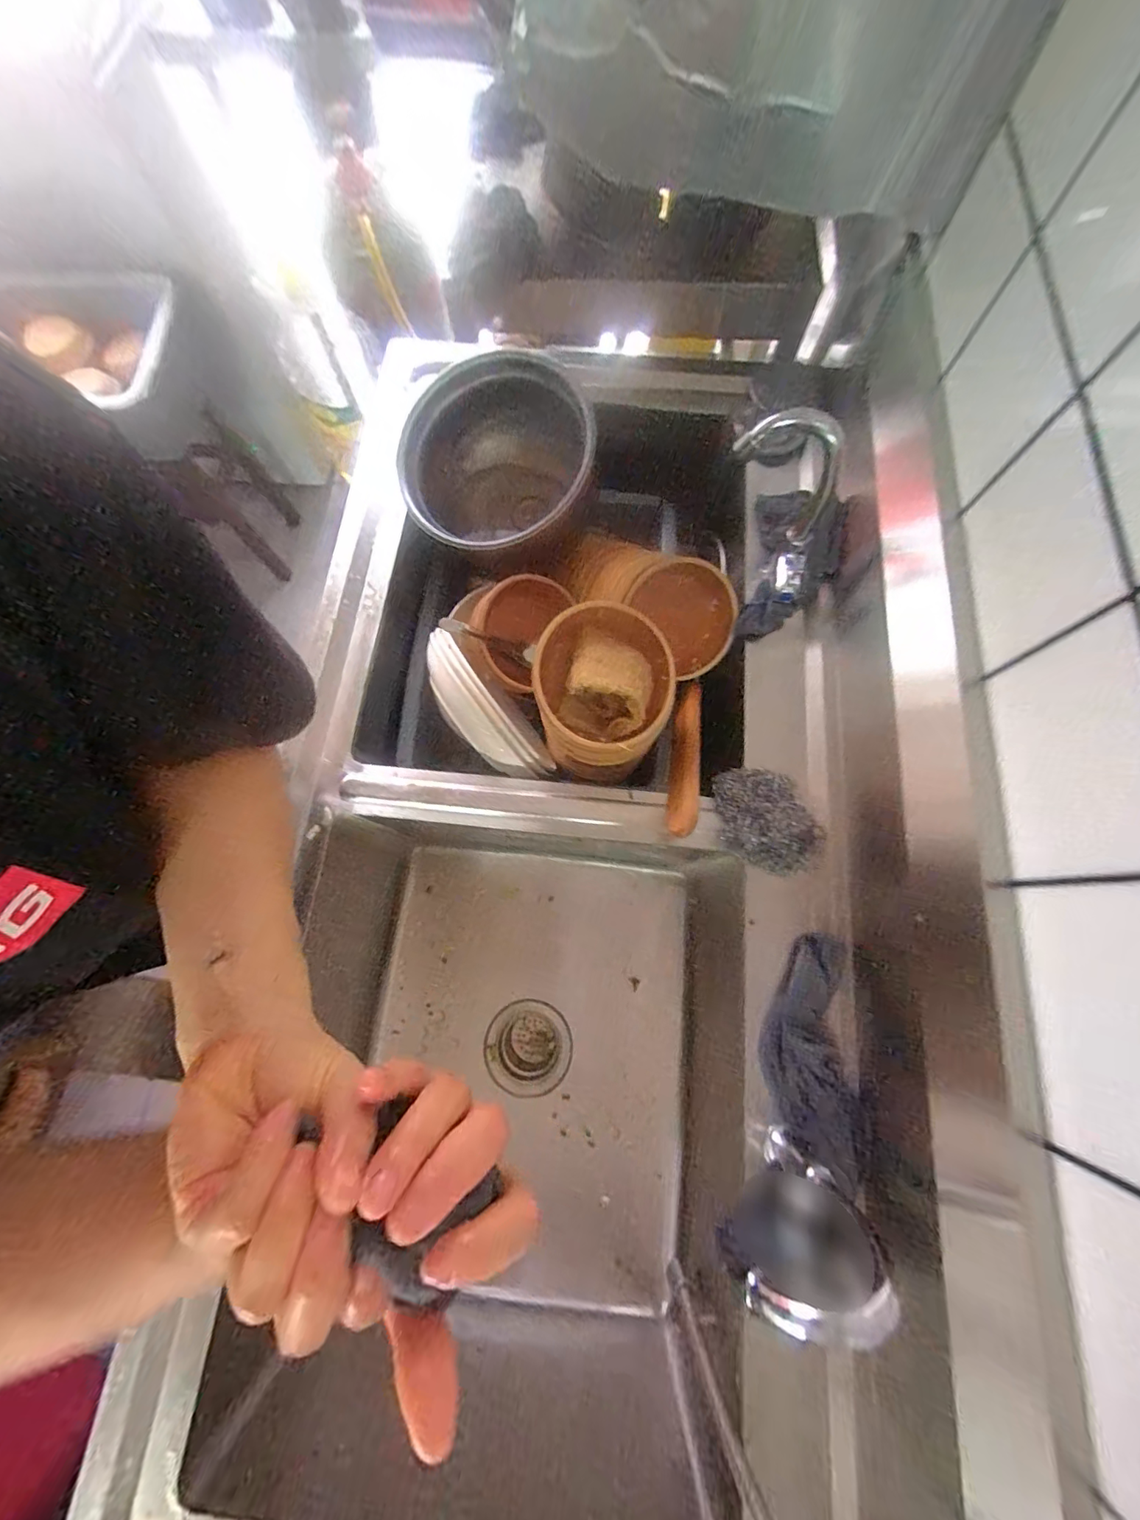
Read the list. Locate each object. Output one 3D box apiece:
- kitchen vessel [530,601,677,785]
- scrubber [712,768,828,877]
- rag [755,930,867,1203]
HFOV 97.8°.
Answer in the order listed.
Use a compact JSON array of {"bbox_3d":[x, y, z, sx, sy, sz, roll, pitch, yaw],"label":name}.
[{"bbox_3d":[0.027,-0.060,0.461,0.124,0.098,0.126,0,73,1],"label":"kitchen vessel"},{"bbox_3d":[0.181,0.055,0.459,0.078,0.033,0.110,-28,75,-7],"label":"scrubber"},{"bbox_3d":[0.197,0.233,0.411,0.063,0.040,0.169,3,74,2],"label":"rag"}]

